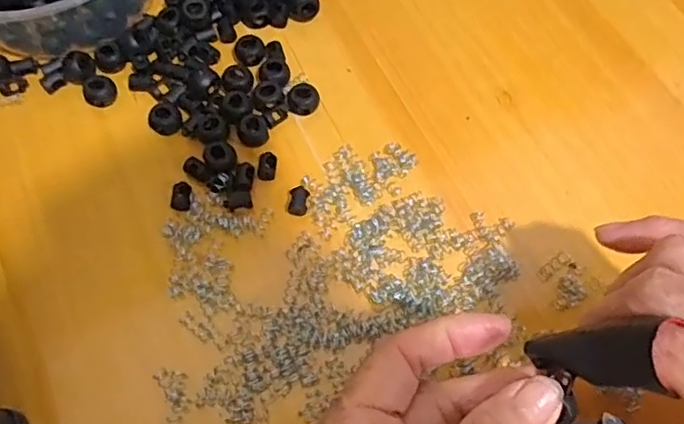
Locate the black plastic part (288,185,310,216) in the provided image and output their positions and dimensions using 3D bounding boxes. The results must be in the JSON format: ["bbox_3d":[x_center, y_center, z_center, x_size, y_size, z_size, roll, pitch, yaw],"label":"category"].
[{"bbox_3d":[-0.023,-0.006,0.302,0.010,0.006,0.017,4,64,1],"label":"black plastic part"}]

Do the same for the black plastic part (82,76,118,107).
[{"bbox_3d":[-0.138,-0.069,0.332,0.017,0.011,0.015,-29,68,-14],"label":"black plastic part"}]

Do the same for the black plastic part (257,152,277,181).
[{"bbox_3d":[-0.040,-0.025,0.311,0.009,0.006,0.015,5,64,2],"label":"black plastic part"}]

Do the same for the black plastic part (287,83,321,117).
[{"bbox_3d":[-0.022,-0.063,0.328,0.018,0.012,0.017,0,64,0],"label":"black plastic part"}]

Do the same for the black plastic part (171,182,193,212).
[{"bbox_3d":[-0.083,-0.009,0.302,0.009,0.004,0.016,1,64,0],"label":"black plastic part"}]

